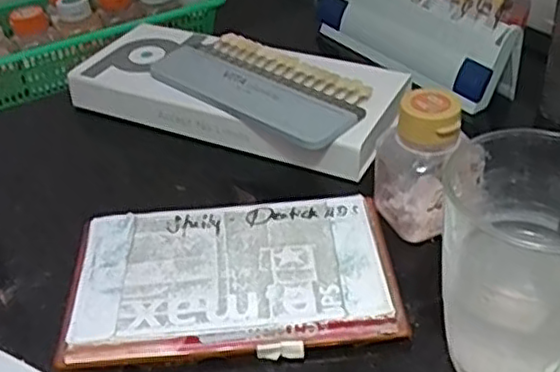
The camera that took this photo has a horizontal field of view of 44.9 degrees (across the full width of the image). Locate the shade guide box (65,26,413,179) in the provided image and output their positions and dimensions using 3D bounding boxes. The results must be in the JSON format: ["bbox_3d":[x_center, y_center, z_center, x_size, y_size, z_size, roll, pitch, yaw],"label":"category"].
[{"bbox_3d":[-0.029,-0.065,0.448,0.217,0.031,0.083,18,41,25],"label":"shade guide box"}]

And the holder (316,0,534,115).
[{"bbox_3d":[0.092,-0.129,0.488,0.050,0.081,0.178,-24,41,-26],"label":"holder"}]

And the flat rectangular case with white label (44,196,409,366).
[{"bbox_3d":[-0.022,0.044,0.325,0.150,0.017,0.088,-3,37,-1],"label":"flat rectangular case with white label"}]

